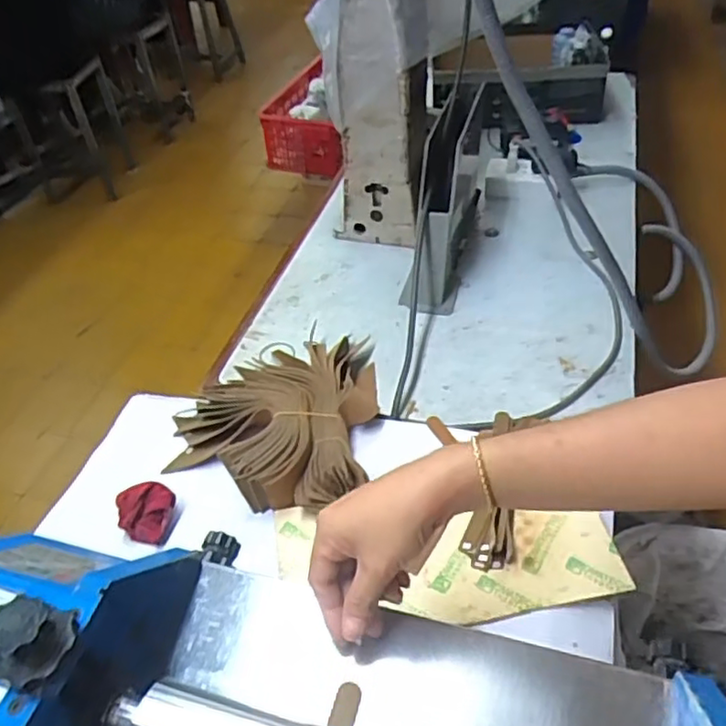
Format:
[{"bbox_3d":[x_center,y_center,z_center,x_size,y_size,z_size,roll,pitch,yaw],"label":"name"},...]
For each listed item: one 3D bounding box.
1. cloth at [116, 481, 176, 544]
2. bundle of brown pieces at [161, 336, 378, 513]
[{"bbox_3d":[-0.221,0.154,0.674,0.055,0.042,0.057,-30,49,-24],"label":"cloth"},{"bbox_3d":[-0.103,0.052,0.753,0.224,0.060,0.253,0,44,5],"label":"bundle of brown pieces"}]

